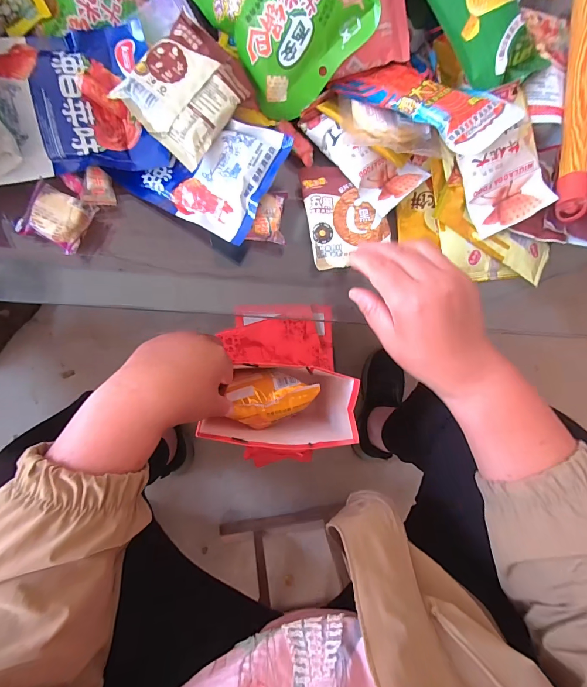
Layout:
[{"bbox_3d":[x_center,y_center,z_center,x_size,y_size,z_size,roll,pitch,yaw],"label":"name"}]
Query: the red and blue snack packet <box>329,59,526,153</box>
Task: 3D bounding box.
[{"bbox_3d":[0.126,-0.239,0.327,0.166,0.020,0.085,35,81,17],"label":"red and blue snack packet"}]

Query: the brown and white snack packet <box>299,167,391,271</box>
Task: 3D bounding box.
[{"bbox_3d":[0.054,-0.135,0.350,0.079,0.016,0.104,-10,87,-9],"label":"brown and white snack packet"}]

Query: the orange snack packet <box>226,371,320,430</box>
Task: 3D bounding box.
[{"bbox_3d":[-0.027,0.075,0.467,0.113,0.046,0.073,-12,87,-9],"label":"orange snack packet"}]

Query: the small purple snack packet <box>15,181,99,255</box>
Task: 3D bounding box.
[{"bbox_3d":[-0.215,-0.114,0.306,0.050,0.014,0.049,24,82,-6],"label":"small purple snack packet"}]

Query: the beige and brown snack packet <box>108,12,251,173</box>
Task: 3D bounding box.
[{"bbox_3d":[-0.092,-0.223,0.300,0.079,0.023,0.102,38,81,-4],"label":"beige and brown snack packet"}]

